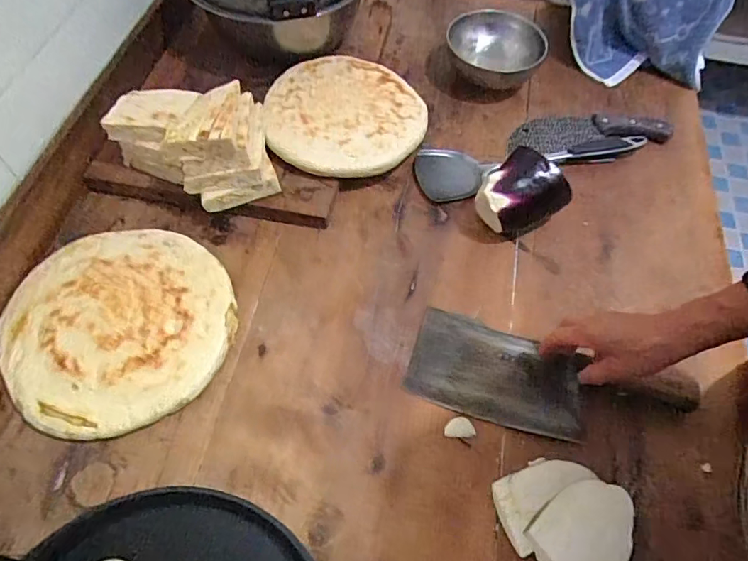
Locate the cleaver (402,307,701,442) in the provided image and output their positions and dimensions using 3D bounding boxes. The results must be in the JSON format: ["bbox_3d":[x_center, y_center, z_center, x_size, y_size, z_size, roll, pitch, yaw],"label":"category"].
[{"bbox_3d":[0.191,0.109,0.560,0.298,0.018,0.113,10,59,9],"label":"cleaver"}]

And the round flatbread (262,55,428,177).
[{"bbox_3d":[-0.038,-0.232,0.705,0.212,0.019,0.202,3,64,-5],"label":"round flatbread"}]

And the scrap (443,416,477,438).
[{"bbox_3d":[0.091,0.154,0.538,0.032,0.004,0.022,2,58,0],"label":"scrap"}]

